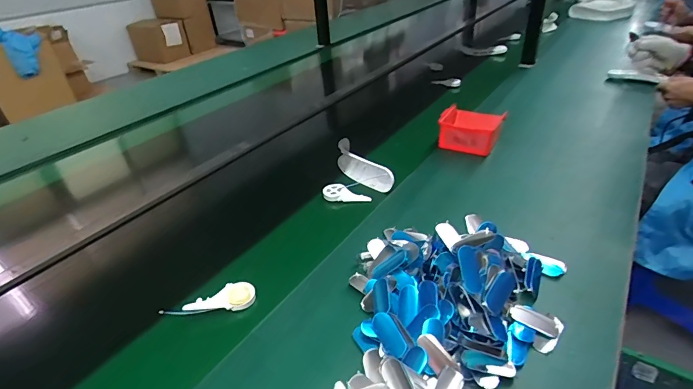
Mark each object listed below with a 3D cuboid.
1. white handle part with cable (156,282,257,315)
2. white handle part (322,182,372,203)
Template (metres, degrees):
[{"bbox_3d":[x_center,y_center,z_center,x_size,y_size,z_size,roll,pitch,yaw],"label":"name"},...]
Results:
[{"bbox_3d":[-0.193,0.154,0.551,0.124,0.024,0.036,-16,36,-16],"label":"white handle part with cable"},{"bbox_3d":[0.000,-0.002,0.758,0.096,0.016,0.037,8,70,17],"label":"white handle part"}]

